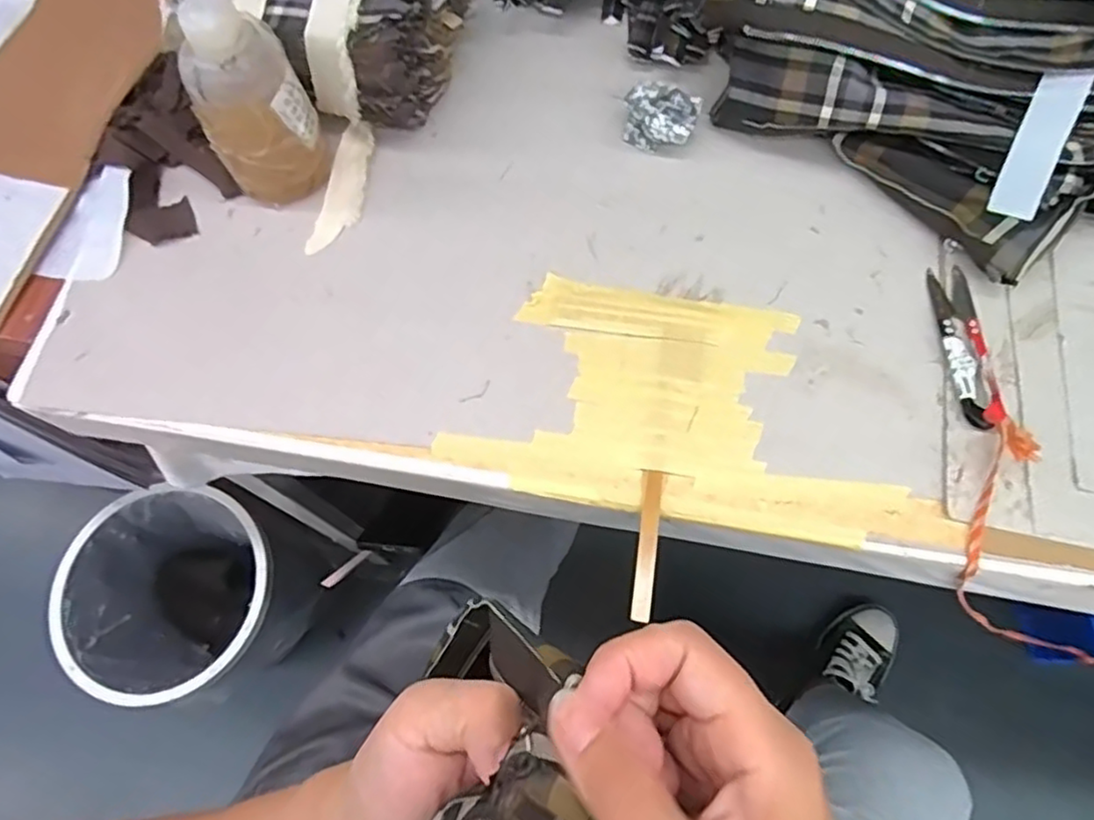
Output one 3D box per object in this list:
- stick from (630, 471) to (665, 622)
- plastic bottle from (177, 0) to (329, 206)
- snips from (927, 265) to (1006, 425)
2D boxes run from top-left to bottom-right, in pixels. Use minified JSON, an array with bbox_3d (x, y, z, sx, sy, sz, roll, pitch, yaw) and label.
[{"bbox_3d":[0.053,0.070,0.346,0.010,0.005,0.077,8,69,6],"label":"stick"},{"bbox_3d":[-0.178,-0.187,0.385,0.058,0.142,0.057,-1,69,3],"label":"plastic bottle"},{"bbox_3d":[0.242,-0.039,0.381,0.023,0.010,0.103,1,69,3],"label":"snips"}]

